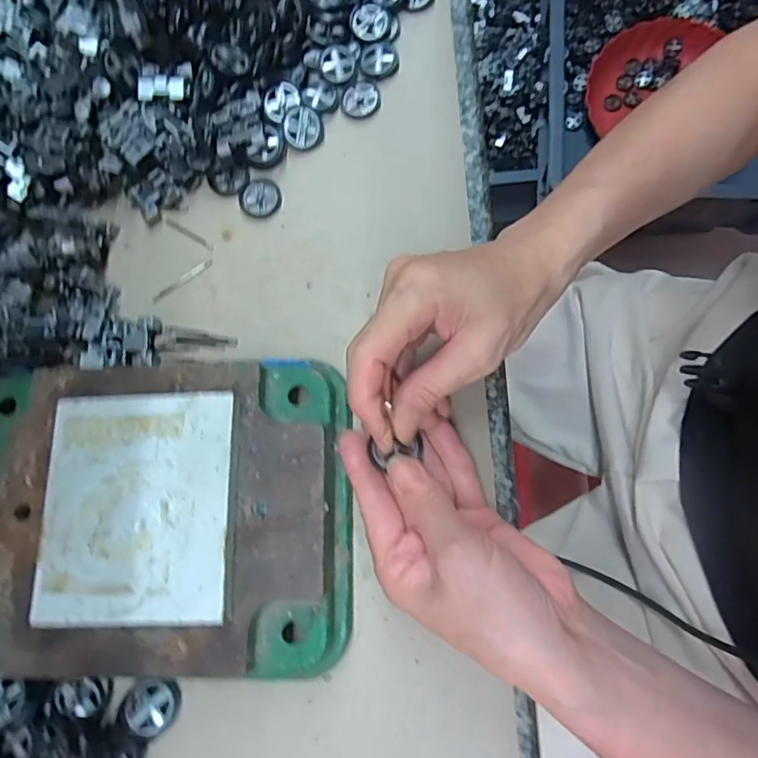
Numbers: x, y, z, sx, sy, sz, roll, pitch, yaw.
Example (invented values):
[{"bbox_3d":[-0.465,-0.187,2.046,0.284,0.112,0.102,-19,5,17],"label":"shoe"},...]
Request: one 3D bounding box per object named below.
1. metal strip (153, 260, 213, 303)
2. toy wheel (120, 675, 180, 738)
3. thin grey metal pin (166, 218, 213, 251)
[{"bbox_3d":[-0.127,-0.063,0.341,0.044,0.004,0.005,-35,76,-4],"label":"metal strip"},{"bbox_3d":[-0.119,0.169,0.272,0.027,0.006,0.025,-1,76,5],"label":"toy wheel"},{"bbox_3d":[-0.126,-0.096,0.349,0.040,0.004,0.004,32,78,12],"label":"thin grey metal pin"}]

